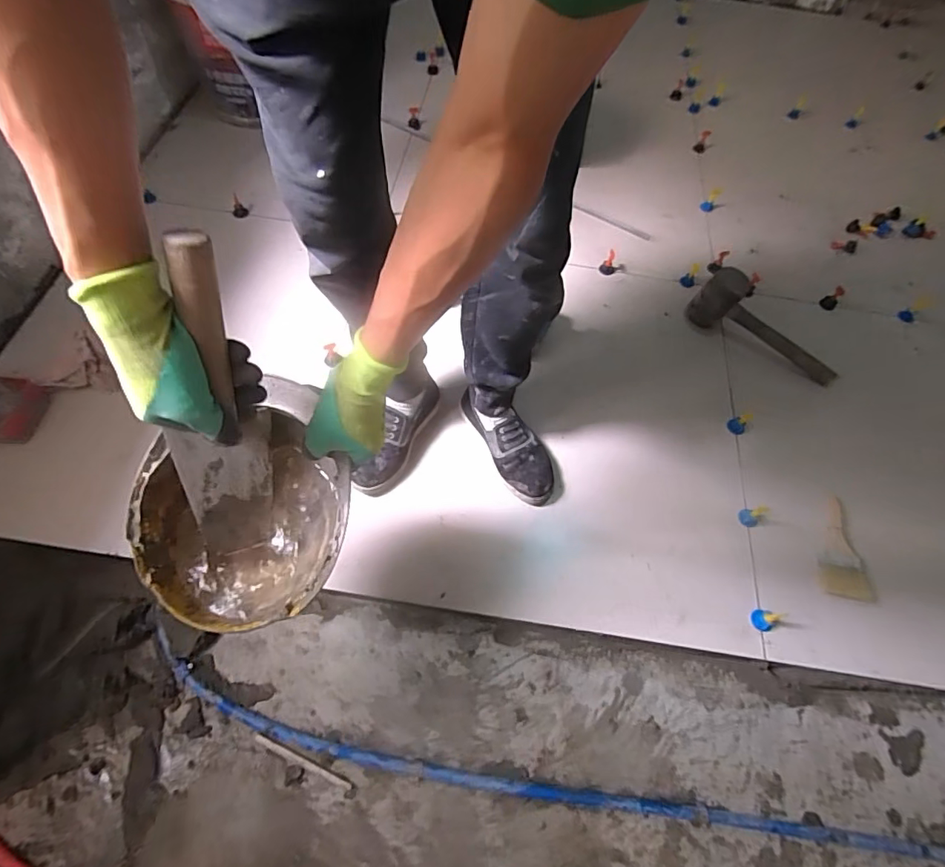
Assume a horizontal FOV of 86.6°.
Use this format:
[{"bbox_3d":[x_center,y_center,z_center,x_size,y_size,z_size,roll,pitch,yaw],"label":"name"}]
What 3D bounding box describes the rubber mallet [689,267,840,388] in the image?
[{"bbox_3d":[0.618,-0.217,1.066,0.324,0.100,0.108,38,71,4],"label":"rubber mallet"}]

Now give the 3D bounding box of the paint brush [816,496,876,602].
[{"bbox_3d":[0.639,0.196,0.874,0.078,0.023,0.181,11,61,1],"label":"paint brush"}]

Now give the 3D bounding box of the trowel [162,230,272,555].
[{"bbox_3d":[-0.238,-0.014,0.466,0.076,0.357,0.091,33,48,16],"label":"trowel"}]

